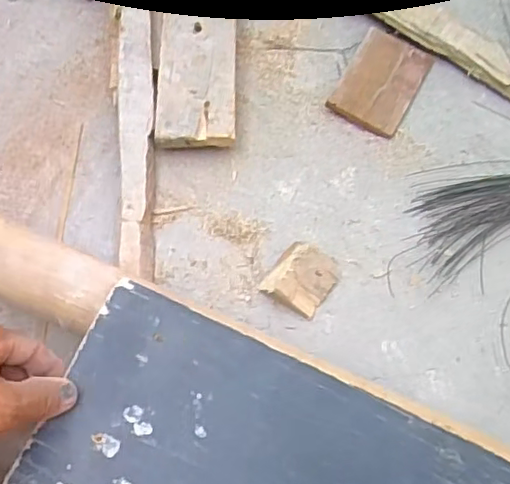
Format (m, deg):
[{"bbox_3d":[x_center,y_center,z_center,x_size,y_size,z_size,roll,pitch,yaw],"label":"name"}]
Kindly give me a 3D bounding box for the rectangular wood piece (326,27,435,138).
[{"bbox_3d":[0.133,-0.170,0.670,0.076,0.019,0.111,28,70,8],"label":"rectangular wood piece"}]

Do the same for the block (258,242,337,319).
[{"bbox_3d":[0.045,0.031,0.584,0.054,0.033,0.064,35,71,11],"label":"block"}]

